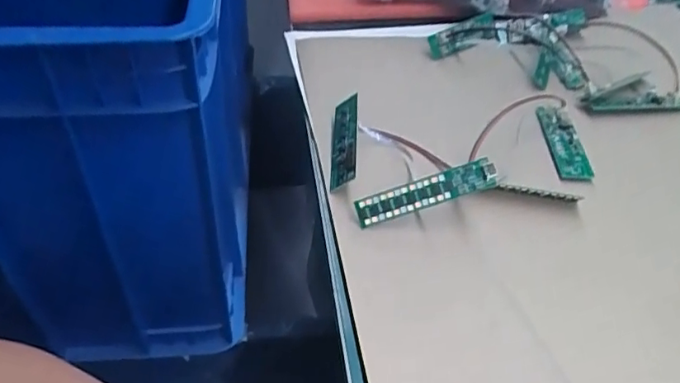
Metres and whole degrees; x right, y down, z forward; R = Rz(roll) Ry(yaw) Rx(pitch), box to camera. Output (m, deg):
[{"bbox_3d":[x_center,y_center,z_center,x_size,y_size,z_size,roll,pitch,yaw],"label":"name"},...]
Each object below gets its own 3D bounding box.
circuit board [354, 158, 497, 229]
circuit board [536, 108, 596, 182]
[{"bbox_3d":[0.051,0.001,0.335,0.084,0.018,0.005,-17,5,3],"label":"circuit board"},{"bbox_3d":[0.158,-0.035,0.396,0.023,0.010,0.073,4,41,-2],"label":"circuit board"}]

